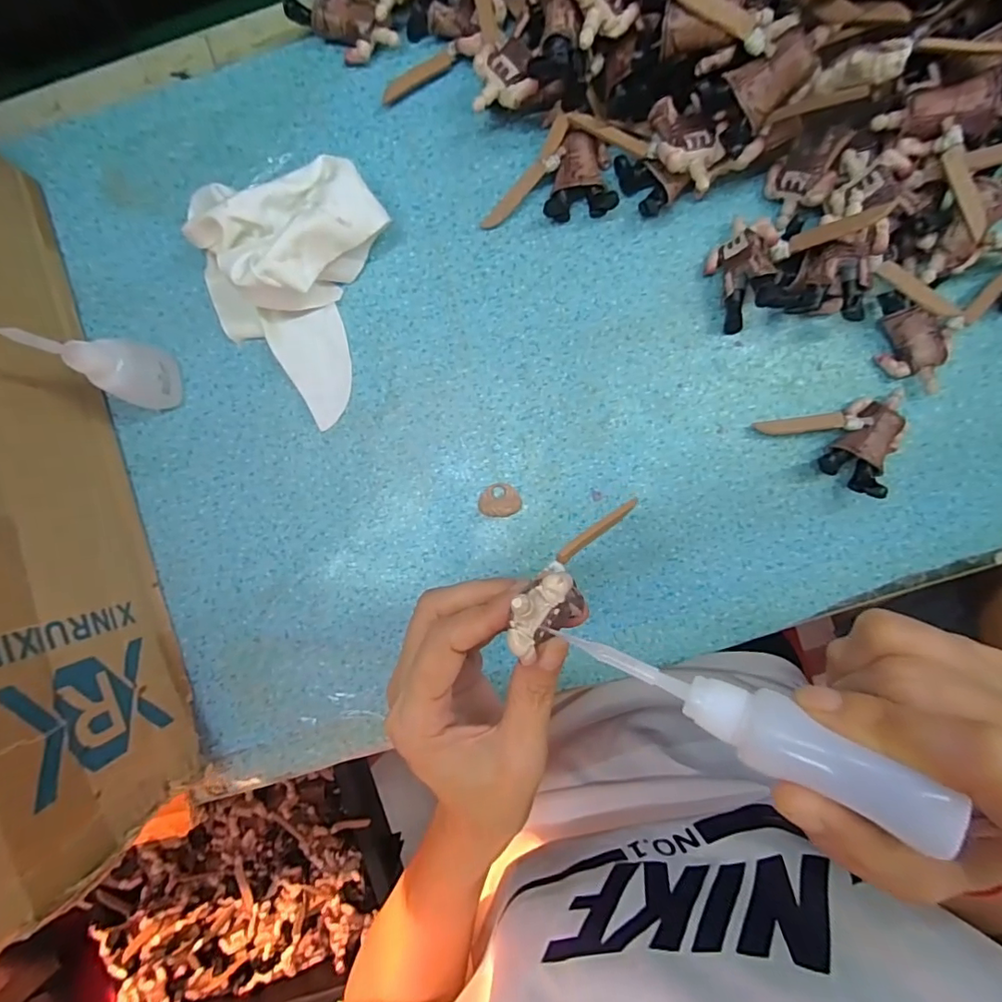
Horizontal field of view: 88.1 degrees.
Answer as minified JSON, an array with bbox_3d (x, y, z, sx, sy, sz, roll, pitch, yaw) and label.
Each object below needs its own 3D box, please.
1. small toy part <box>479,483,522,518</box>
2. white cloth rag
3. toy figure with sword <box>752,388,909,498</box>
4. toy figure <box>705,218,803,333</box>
[{"bbox_3d":[0.000,-0.001,0.301,0.025,0.008,0.019,-3,92,2],"label":"small toy part"},{"bbox_3d":[-0.127,-0.123,0.287,0.105,0.040,0.133,19,92,1],"label":"white cloth rag"},{"bbox_3d":[0.191,-0.028,0.289,0.075,0.021,0.052,-14,91,2],"label":"toy figure with sword"},{"bbox_3d":[0.133,-0.123,0.282,0.035,0.033,0.053,-30,90,3],"label":"toy figure"}]

